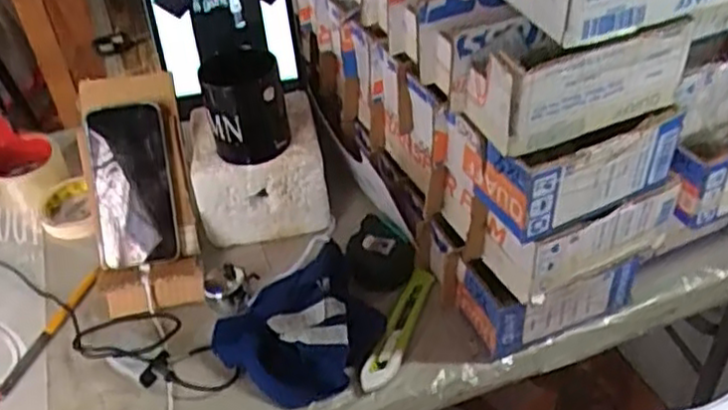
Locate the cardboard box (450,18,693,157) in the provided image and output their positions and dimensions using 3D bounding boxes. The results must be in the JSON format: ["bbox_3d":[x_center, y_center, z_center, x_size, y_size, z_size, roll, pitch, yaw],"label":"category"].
[{"bbox_3d":[0.155,-0.096,0.537,0.163,0.075,0.068,-15,42,-12],"label":"cardboard box"}]

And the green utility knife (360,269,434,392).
[{"bbox_3d":[0.032,0.122,0.698,0.027,0.024,0.144,12,44,19],"label":"green utility knife"}]

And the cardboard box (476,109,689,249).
[{"bbox_3d":[0.176,-0.036,0.587,0.155,0.079,0.070,-19,43,-15],"label":"cardboard box"}]

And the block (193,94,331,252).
[{"bbox_3d":[-0.119,-0.043,0.837,0.142,0.113,0.129,-9,41,-5],"label":"block"}]

